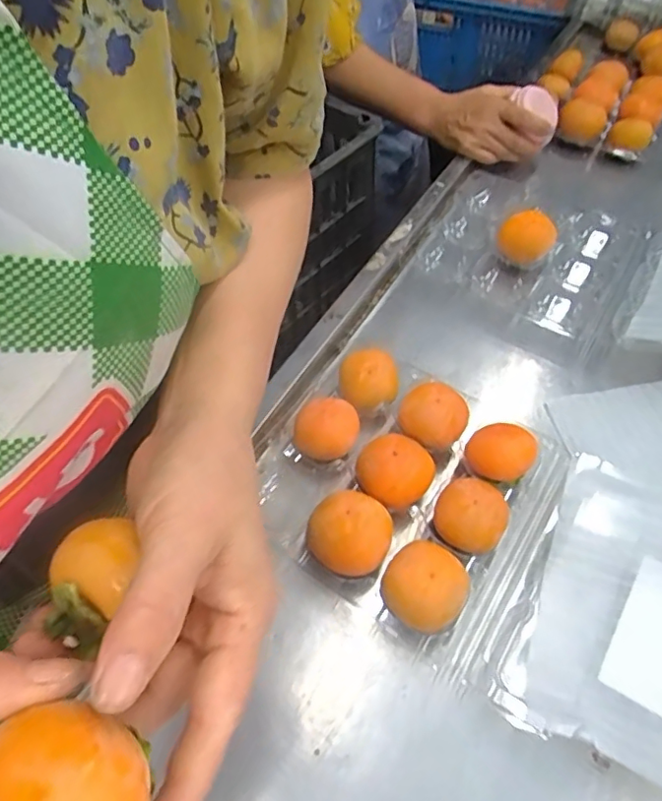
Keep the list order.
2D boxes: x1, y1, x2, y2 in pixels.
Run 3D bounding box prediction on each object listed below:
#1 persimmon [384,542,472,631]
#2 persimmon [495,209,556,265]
[{"bbox_3d":[0.064,0.131,0.381,0.053,0.050,0.052,0,55,0],"label":"persimmon"},{"bbox_3d":[0.218,-0.180,0.618,0.061,0.048,0.052,19,57,14],"label":"persimmon"}]

